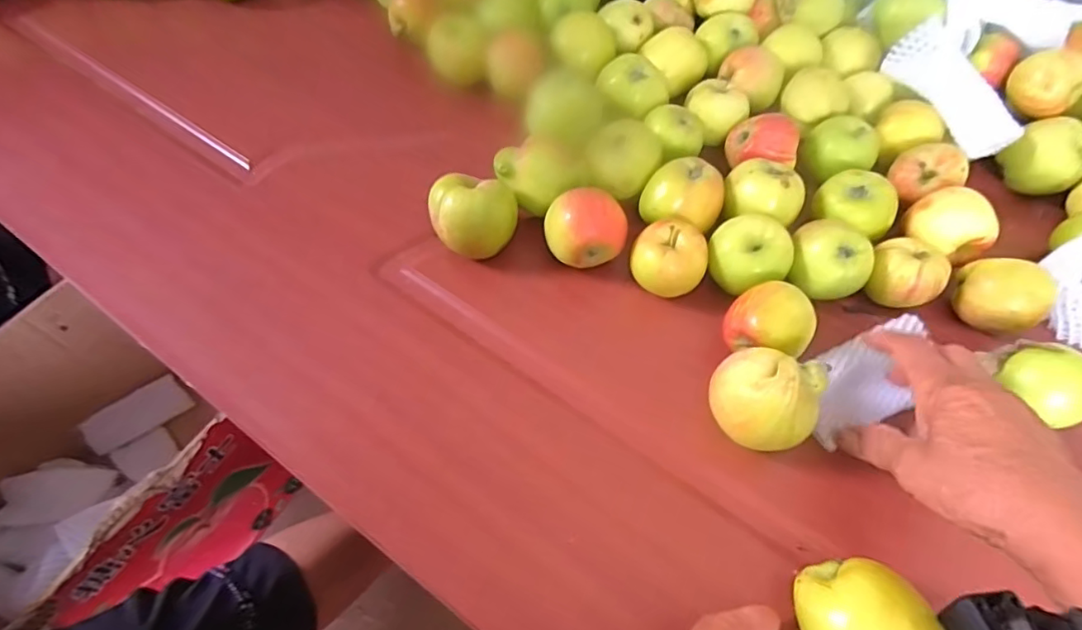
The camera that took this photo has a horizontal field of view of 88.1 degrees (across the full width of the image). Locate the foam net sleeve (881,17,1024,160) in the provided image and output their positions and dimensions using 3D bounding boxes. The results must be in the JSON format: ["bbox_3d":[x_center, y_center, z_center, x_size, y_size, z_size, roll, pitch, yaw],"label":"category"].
[{"bbox_3d":[0.361,-0.194,0.492,0.048,0.036,0.126,-32,81,-15],"label":"foam net sleeve"}]

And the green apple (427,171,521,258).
[{"bbox_3d":[-0.051,-0.076,0.437,0.064,0.061,0.054,-8,60,-8],"label":"green apple"}]

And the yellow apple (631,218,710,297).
[{"bbox_3d":[0.097,-0.038,0.430,0.053,0.056,0.048,20,60,8],"label":"yellow apple"}]

